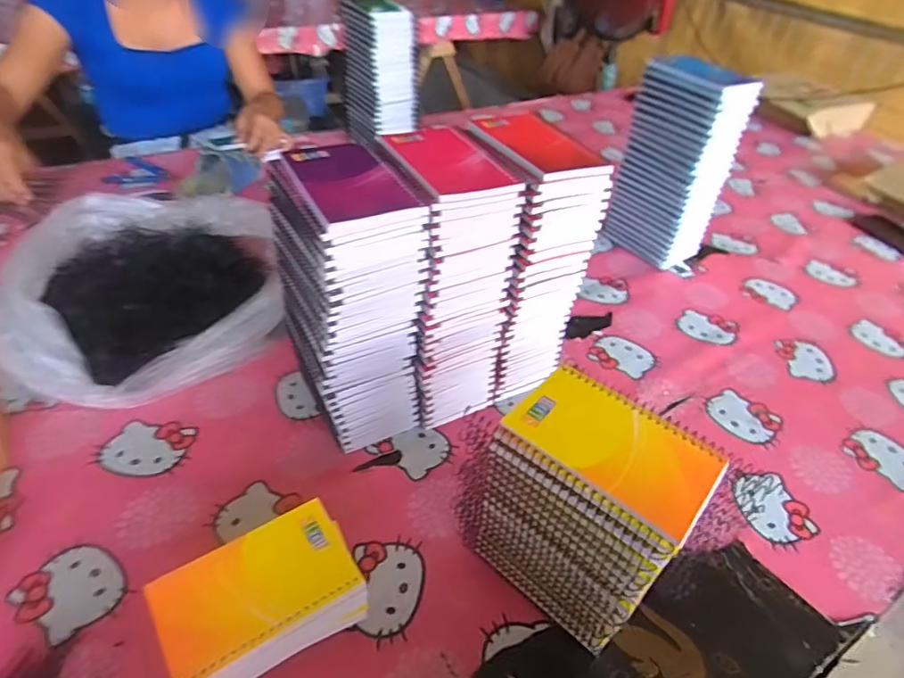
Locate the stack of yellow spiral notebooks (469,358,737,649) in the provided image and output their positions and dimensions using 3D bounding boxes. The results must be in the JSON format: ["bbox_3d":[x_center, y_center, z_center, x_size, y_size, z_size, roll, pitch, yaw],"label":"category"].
[{"bbox_3d":[0.094,0.142,0.429,0.128,0.202,0.084,32,48,26],"label":"stack of yellow spiral notebooks"}]

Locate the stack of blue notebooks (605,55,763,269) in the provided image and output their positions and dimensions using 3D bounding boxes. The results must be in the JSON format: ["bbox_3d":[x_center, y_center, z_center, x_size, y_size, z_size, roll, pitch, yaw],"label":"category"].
[{"bbox_3d":[0.345,-0.264,0.864,0.097,0.289,0.142,-19,47,-27],"label":"stack of blue notebooks"}]

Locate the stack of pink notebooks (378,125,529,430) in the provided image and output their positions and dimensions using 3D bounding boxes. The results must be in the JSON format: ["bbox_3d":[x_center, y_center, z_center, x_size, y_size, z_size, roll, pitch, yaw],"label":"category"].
[{"bbox_3d":[-0.015,-0.051,0.578,0.099,0.287,0.128,-17,46,-25],"label":"stack of pink notebooks"}]

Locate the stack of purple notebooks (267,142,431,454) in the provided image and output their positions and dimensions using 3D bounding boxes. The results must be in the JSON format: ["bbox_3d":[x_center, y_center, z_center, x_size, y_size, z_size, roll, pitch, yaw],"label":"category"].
[{"bbox_3d":[-0.097,-0.023,0.531,0.099,0.284,0.121,-19,47,-27],"label":"stack of purple notebooks"}]

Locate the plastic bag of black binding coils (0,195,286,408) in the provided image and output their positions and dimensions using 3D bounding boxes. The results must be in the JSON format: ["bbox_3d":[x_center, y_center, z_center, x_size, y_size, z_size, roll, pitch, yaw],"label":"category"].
[{"bbox_3d":[-0.356,-0.060,0.664,0.291,0.110,0.293,-4,42,-13],"label":"plastic bag of black binding coils"}]

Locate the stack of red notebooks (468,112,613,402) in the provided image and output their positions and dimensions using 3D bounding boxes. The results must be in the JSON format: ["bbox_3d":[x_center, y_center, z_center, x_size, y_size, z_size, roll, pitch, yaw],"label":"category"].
[{"bbox_3d":[0.068,-0.078,0.616,0.104,0.286,0.134,-14,45,-23],"label":"stack of red notebooks"}]

